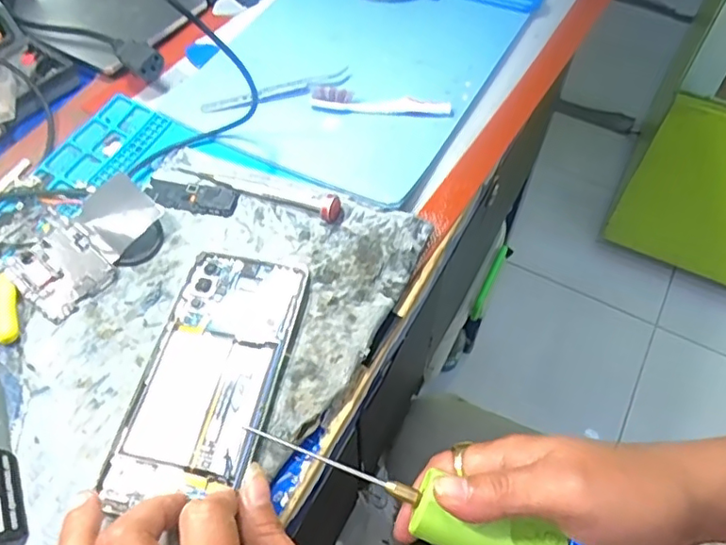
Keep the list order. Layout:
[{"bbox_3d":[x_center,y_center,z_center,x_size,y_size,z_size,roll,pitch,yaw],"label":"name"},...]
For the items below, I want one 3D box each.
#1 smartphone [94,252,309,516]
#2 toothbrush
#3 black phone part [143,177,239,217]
[{"bbox_3d":[-0.083,0.054,0.327,0.072,0.010,0.148,10,56,7],"label":"smartphone"},{"bbox_3d":[0.013,-0.124,0.433,0.102,0.021,0.013,6,56,4],"label":"toothbrush"},{"bbox_3d":[-0.118,-0.052,0.397,0.065,0.006,0.021,11,56,8],"label":"black phone part"}]

